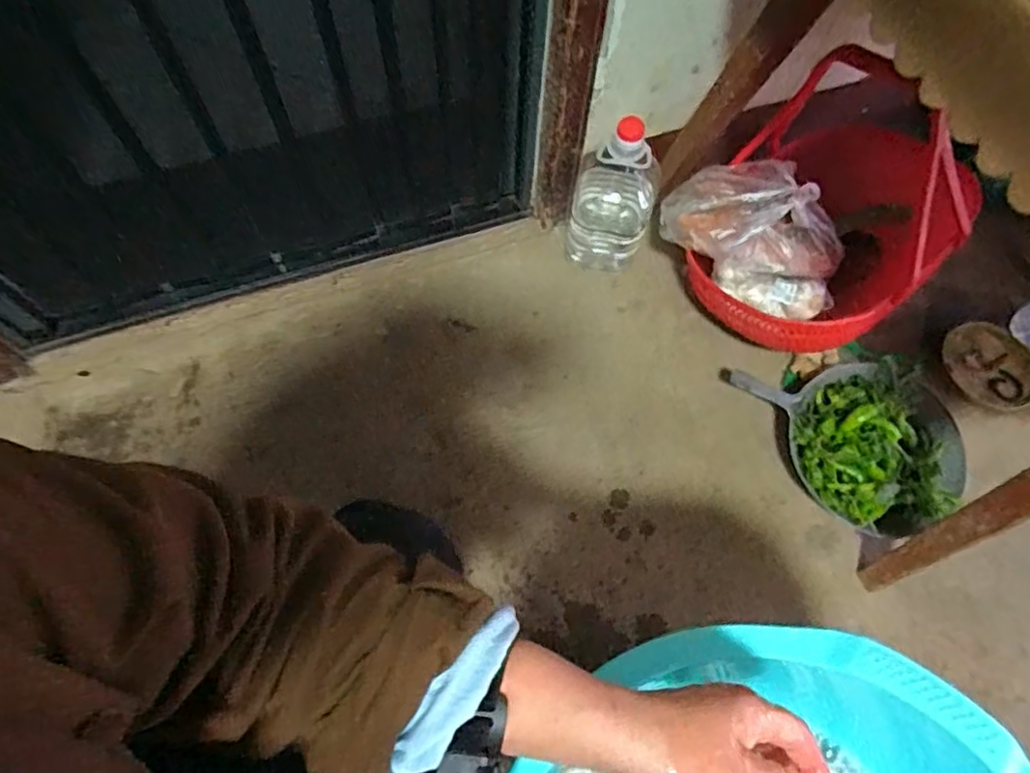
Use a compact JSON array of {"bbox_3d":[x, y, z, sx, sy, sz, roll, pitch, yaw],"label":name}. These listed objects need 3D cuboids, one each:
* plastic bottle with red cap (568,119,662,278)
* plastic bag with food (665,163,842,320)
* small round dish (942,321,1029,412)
[{"bbox_3d":[0.149,-0.292,0.904,0.119,0.259,0.118,22,66,8],"label":"plastic bottle with red cap"},{"bbox_3d":[0.336,-0.213,0.842,0.262,0.144,0.131,29,68,11],"label":"plastic bag with food"},{"bbox_3d":[0.733,-0.031,0.934,0.136,0.028,0.147,0,66,-1],"label":"small round dish"}]

